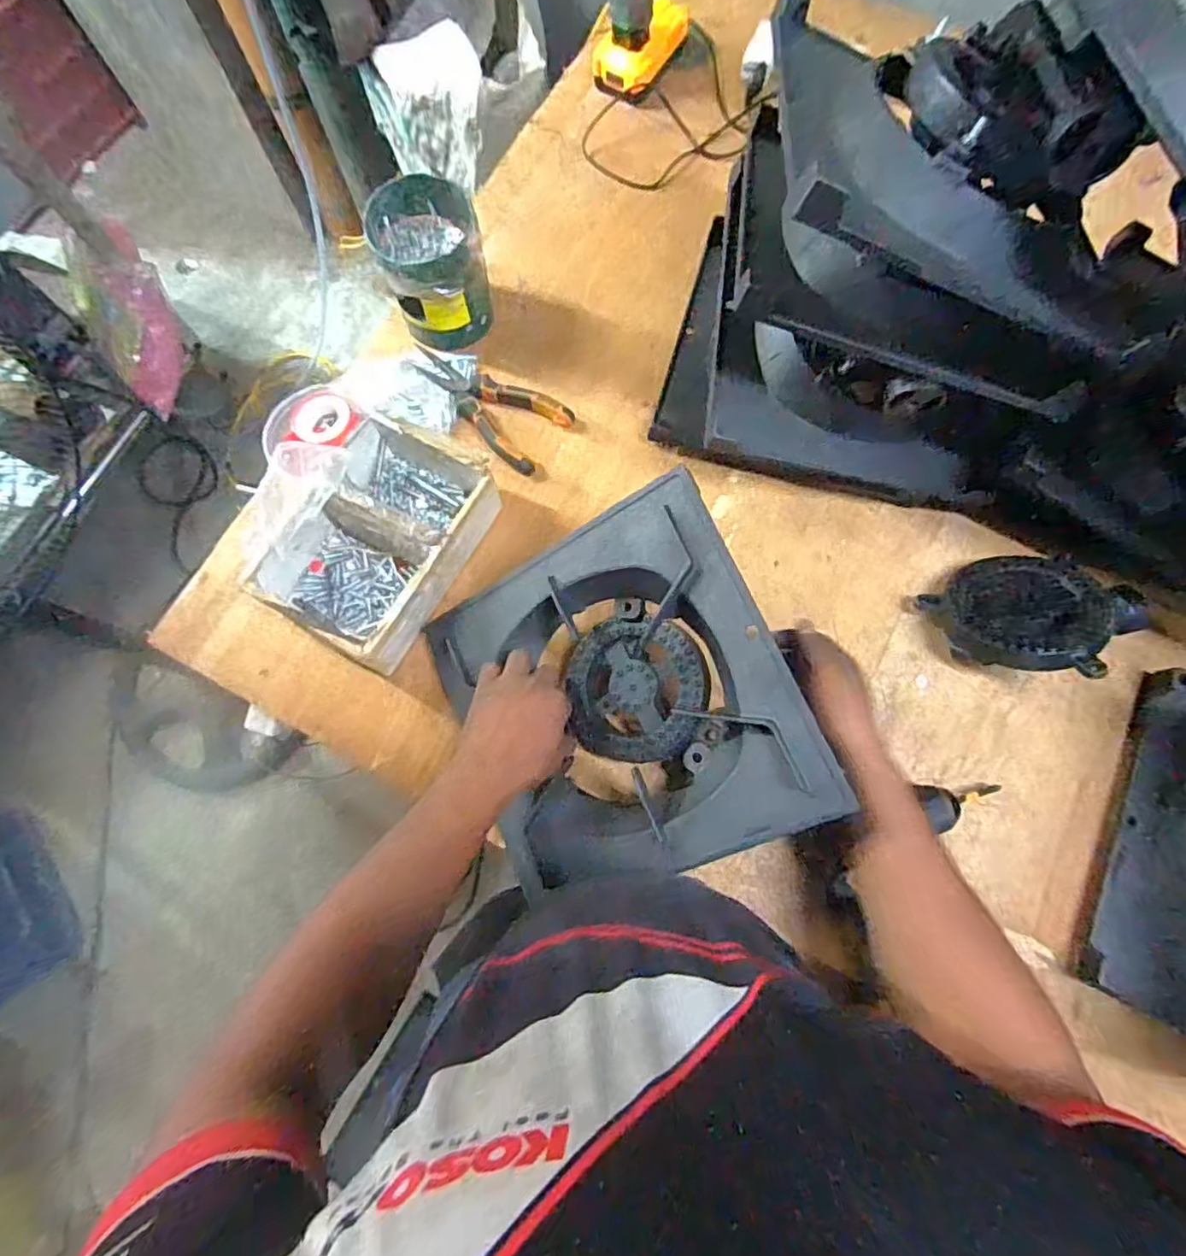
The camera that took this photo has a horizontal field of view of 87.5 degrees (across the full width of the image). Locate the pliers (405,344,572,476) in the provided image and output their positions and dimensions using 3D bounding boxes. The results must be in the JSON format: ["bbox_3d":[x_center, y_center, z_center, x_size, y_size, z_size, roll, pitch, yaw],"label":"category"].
[{"bbox_3d":[-0.124,-0.258,0.696,0.193,0.016,0.088,35,78,10],"label":"pliers"}]

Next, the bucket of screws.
[{"bbox_3d":[-0.175,-0.398,0.682,0.106,0.109,0.119,-29,76,-7],"label":"bucket of screws"}]

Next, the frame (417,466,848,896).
[{"bbox_3d":[0.023,0.062,0.544,0.286,0.051,0.291,-29,76,21],"label":"frame"}]

